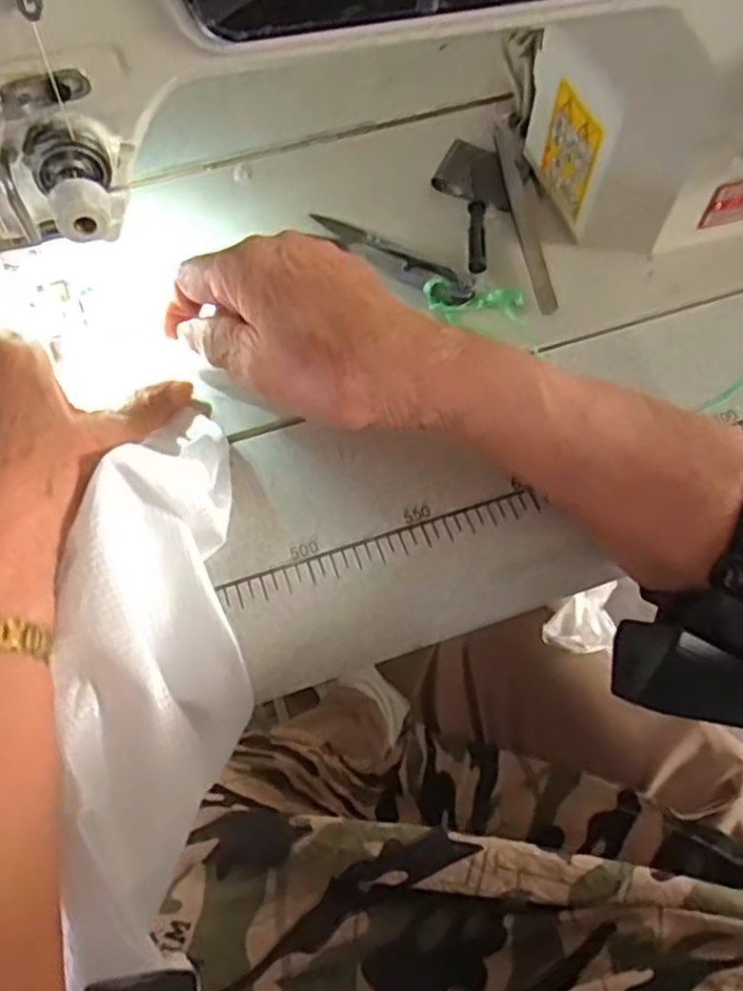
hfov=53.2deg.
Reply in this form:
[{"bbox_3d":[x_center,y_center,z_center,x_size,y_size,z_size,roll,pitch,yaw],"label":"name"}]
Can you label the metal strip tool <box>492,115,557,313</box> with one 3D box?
[{"bbox_3d":[0.080,-0.151,0.395,0.013,0.007,0.129,-4,68,-4],"label":"metal strip tool"}]

